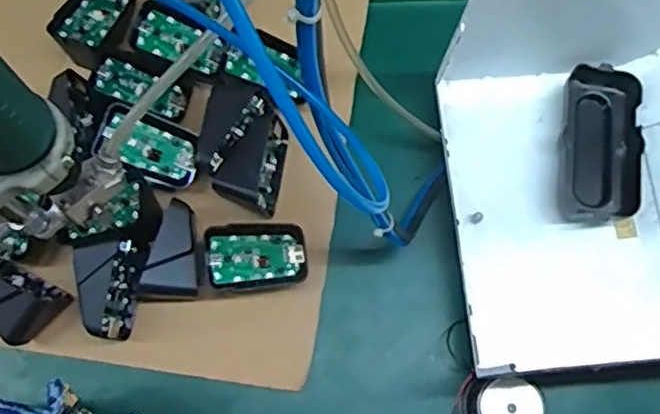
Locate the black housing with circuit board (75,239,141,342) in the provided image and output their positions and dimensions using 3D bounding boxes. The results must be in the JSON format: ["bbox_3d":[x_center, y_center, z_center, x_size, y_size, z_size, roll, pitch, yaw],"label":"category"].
[{"bbox_3d":[-0.149,0.057,0.442,0.033,0.040,0.062,-8,75,-3],"label":"black housing with circuit board"}]

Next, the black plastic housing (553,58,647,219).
[{"bbox_3d":[0.194,-0.044,0.465,0.054,0.025,0.107,6,74,1],"label":"black plastic housing"}]

